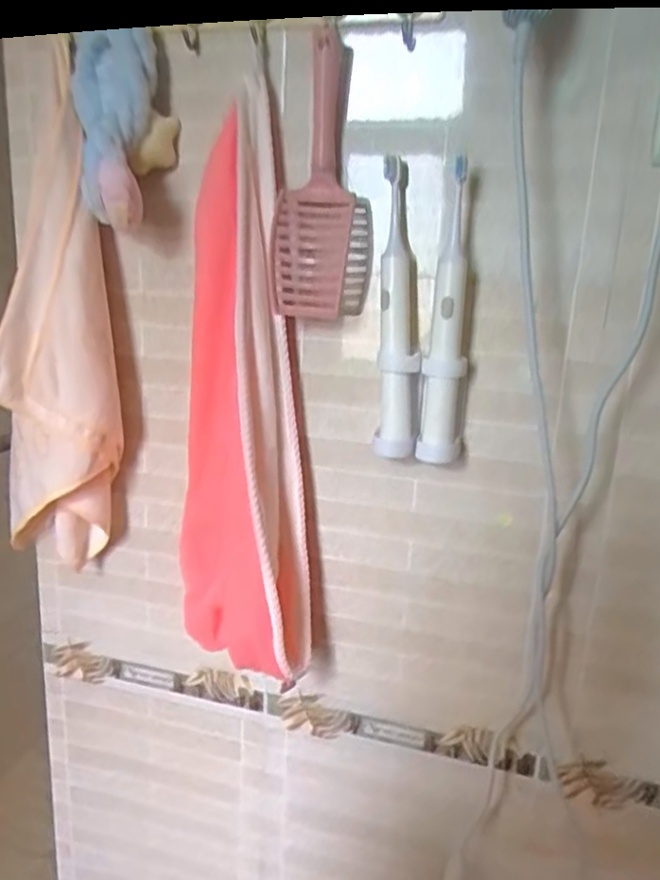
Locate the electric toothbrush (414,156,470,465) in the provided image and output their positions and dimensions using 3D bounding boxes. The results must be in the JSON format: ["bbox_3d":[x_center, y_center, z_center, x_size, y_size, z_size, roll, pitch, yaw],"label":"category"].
[{"bbox_3d":[0.103,-0.102,0.586,0.035,0.246,0.033,8,16,18],"label":"electric toothbrush"}]

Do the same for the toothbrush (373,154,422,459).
[{"bbox_3d":[0.062,-0.114,0.603,0.037,0.252,0.042,1,15,-5],"label":"toothbrush"}]

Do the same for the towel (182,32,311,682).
[{"bbox_3d":[-0.095,-0.043,0.660,0.128,0.544,0.076,1,7,25],"label":"towel"}]

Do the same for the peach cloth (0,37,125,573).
[{"bbox_3d":[-0.275,-0.049,0.668,0.114,0.375,0.174,-3,16,-21],"label":"peach cloth"}]

